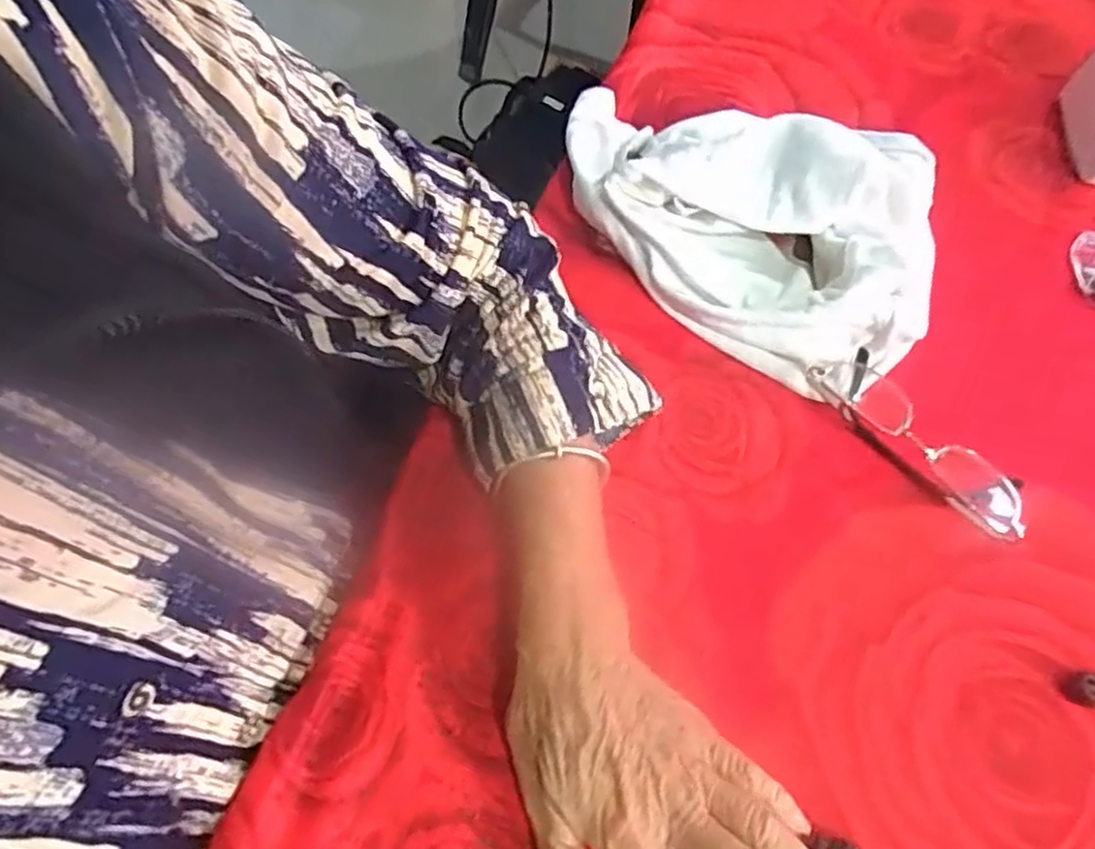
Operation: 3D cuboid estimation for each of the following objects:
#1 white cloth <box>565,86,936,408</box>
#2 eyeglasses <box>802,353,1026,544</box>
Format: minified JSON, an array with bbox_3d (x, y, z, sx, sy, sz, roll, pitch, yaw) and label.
[{"bbox_3d":[0.114,-0.129,0.445,0.229,0.061,0.183,17,64,7],"label":"white cloth"},{"bbox_3d":[0.206,0.006,0.403,0.132,0.021,0.039,41,69,17],"label":"eyeglasses"}]

